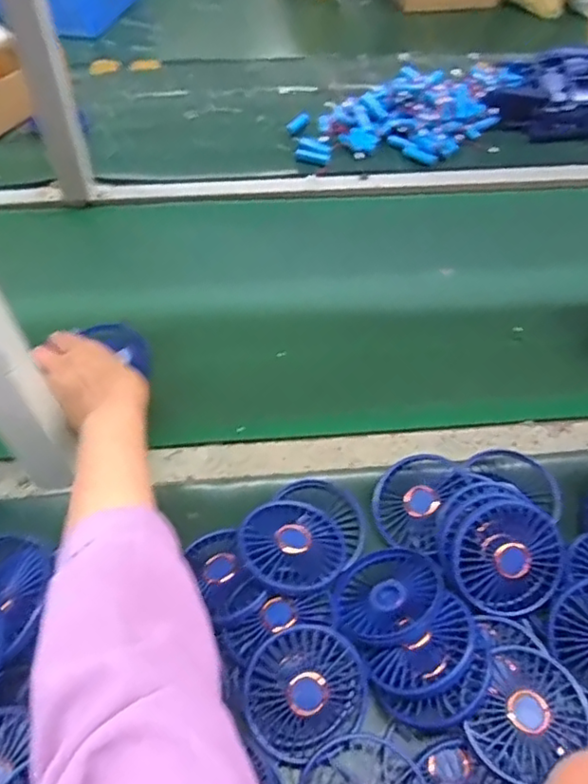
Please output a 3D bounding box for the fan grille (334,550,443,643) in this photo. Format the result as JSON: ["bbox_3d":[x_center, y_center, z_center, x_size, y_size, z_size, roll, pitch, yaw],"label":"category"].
[{"bbox_3d":[0.074,0.161,0.488,0.088,0.012,0.077,-20,33,-4],"label":"fan grille"}]

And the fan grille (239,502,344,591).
[{"bbox_3d":[0.001,0.125,0.501,0.086,0.016,0.086,13,38,-10],"label":"fan grille"}]

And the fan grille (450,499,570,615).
[{"bbox_3d":[0.169,0.130,0.475,0.085,0.017,0.085,0,87,-4],"label":"fan grille"}]

